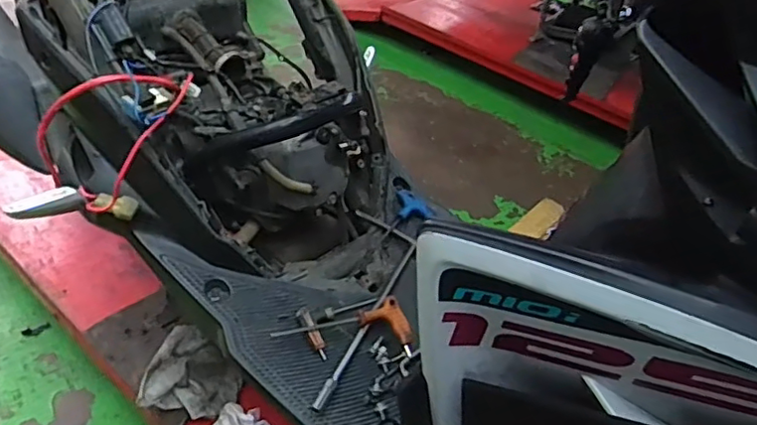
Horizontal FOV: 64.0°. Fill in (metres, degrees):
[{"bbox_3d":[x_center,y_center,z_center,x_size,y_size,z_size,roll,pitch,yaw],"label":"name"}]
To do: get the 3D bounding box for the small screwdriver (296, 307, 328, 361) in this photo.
[{"bbox_3d":[-0.078,0.144,0.721,0.015,0.011,0.068,-19,70,-29],"label":"small screwdriver"}]

